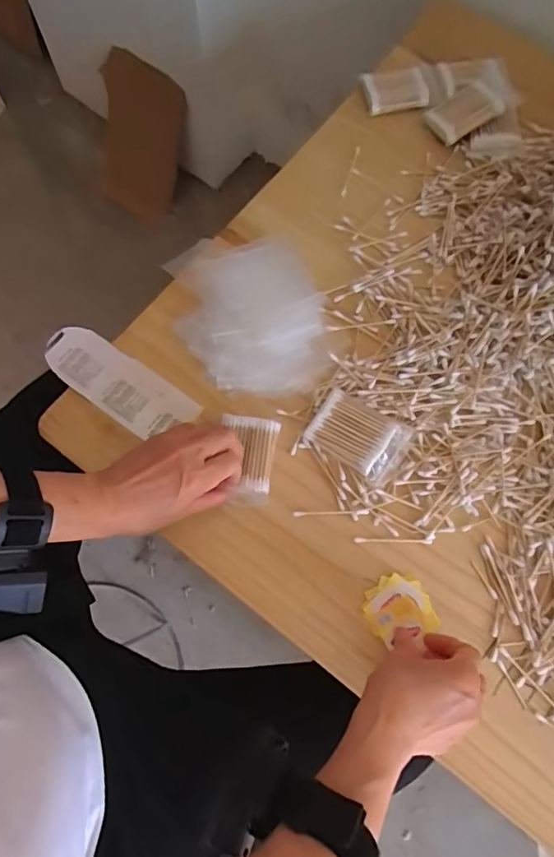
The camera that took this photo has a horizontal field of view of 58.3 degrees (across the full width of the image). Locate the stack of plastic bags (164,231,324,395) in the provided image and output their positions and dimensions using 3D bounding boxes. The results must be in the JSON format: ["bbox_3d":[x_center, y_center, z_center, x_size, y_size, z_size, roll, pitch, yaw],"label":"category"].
[{"bbox_3d":[-0.029,-0.119,0.507,0.150,0.019,0.171,-4,73,-3],"label":"stack of plastic bags"}]

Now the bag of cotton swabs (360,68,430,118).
[{"bbox_3d":[0.142,-0.409,0.601,0.078,0.016,0.049,-11,73,-5],"label":"bag of cotton swabs"}]

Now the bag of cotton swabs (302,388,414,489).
[{"bbox_3d":[0.081,0.006,0.483,0.092,0.024,0.065,34,75,9],"label":"bag of cotton swabs"}]

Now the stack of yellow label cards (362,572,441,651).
[{"bbox_3d":[0.108,0.161,0.441,0.057,0.004,0.056,-26,78,-8],"label":"stack of yellow label cards"}]

